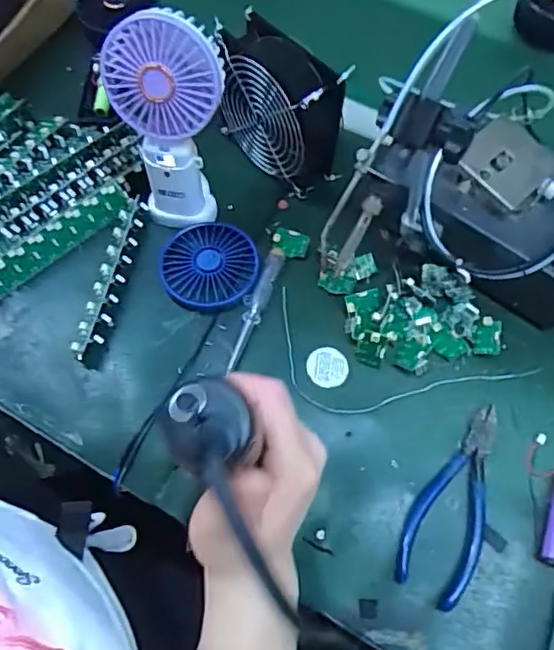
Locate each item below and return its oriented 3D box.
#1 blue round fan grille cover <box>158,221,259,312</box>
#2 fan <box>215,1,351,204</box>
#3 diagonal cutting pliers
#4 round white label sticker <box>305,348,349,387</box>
[{"bbox_3d":[-0.060,-0.053,0.517,0.084,0.013,0.081,0,64,-1],"label":"blue round fan grille cover"},{"bbox_3d":[0.000,-0.195,0.541,0.118,0.123,0.058,39,69,16],"label":"fan"},{"bbox_3d":[0.135,0.128,0.438,0.055,0.012,0.151,23,66,10],"label":"diagonal cutting pliers"},{"bbox_3d":[0.042,0.036,0.492,0.034,0.004,0.034,2,71,-5],"label":"round white label sticker"}]

